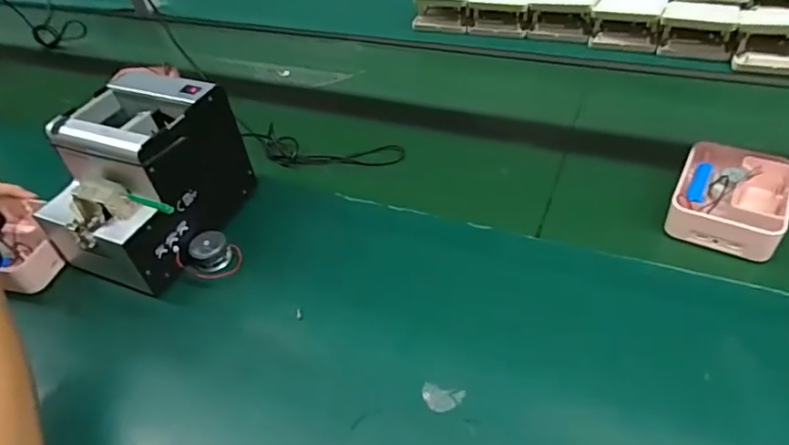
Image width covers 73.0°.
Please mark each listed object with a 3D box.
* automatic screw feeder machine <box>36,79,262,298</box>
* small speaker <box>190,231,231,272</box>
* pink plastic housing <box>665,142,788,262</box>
[{"bbox_3d":[-0.261,-0.047,0.566,0.132,0.145,0.187,17,50,24],"label":"automatic screw feeder machine"},{"bbox_3d":[-0.193,0.030,0.562,0.036,0.022,0.039,-22,46,-14],"label":"small speaker"},{"bbox_3d":[0.348,-0.027,0.552,0.100,0.037,0.128,21,51,27],"label":"pink plastic housing"}]

